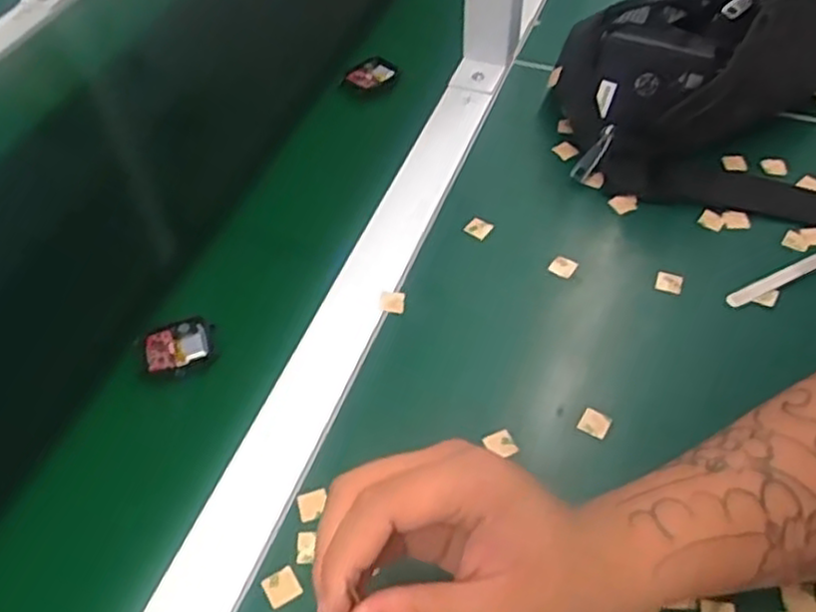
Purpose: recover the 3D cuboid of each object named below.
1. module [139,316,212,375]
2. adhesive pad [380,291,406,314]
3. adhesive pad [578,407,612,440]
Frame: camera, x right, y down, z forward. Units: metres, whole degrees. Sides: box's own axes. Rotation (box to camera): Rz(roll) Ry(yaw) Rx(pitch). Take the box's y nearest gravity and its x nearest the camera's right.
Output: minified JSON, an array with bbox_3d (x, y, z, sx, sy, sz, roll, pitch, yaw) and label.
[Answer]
[{"bbox_3d":[-0.140,0.025,0.442,0.043,0.005,0.039,-12,52,-8],"label":"module"},{"bbox_3d":[-0.010,-0.002,0.462,0.016,0.004,0.015,8,63,-5],"label":"adhesive pad"},{"bbox_3d":[0.105,0.066,0.410,0.015,0.005,0.015,28,57,22],"label":"adhesive pad"}]

